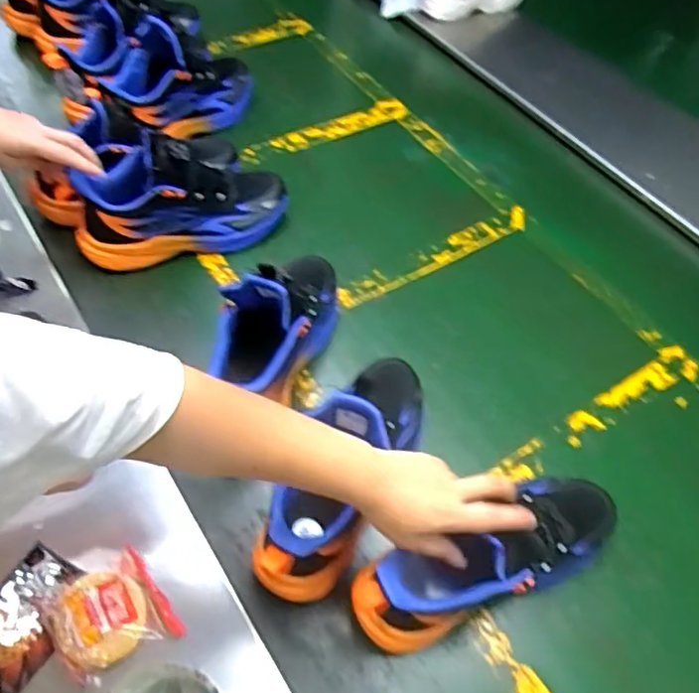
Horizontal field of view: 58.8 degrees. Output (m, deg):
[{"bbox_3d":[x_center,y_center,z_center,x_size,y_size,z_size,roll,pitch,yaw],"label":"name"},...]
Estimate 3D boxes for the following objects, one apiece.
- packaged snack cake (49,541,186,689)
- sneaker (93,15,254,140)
[{"bbox_3d":[-0.197,0.228,0.518,0.084,0.029,0.083,-33,64,-23],"label":"packaged snack cake"},{"bbox_3d":[-0.240,-0.379,0.896,0.232,0.141,0.112,-31,61,-24],"label":"sneaker"}]

